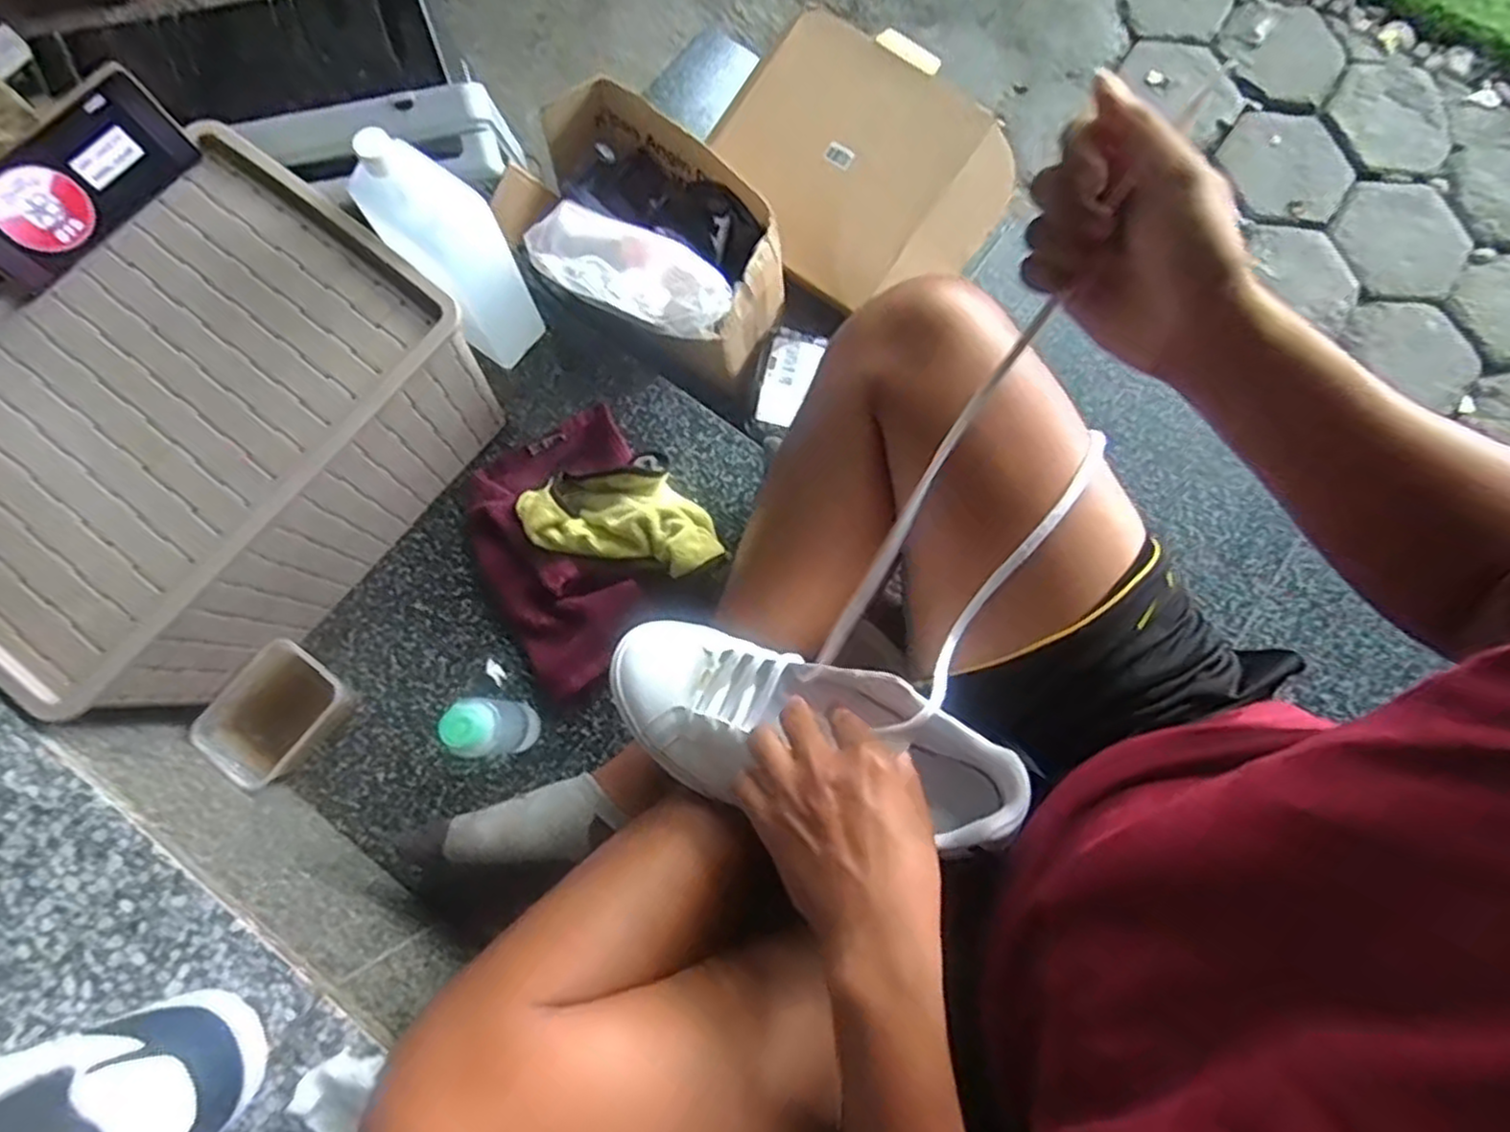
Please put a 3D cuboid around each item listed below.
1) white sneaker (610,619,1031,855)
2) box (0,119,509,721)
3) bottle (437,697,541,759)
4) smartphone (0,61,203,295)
[{"bbox_3d":[0.031,0.109,0.495,0.275,0.089,0.108,16,77,11],"label":"white sneaker"},{"bbox_3d":[-0.446,-0.108,0.611,0.280,0.156,0.390,37,79,7],"label":"box"},{"bbox_3d":[-0.207,0.129,0.593,0.037,0.136,0.042,3,77,-1],"label":"bottle"},{"bbox_3d":[-0.495,-0.280,0.541,0.010,0.073,0.165,35,79,23],"label":"smartphone"}]

